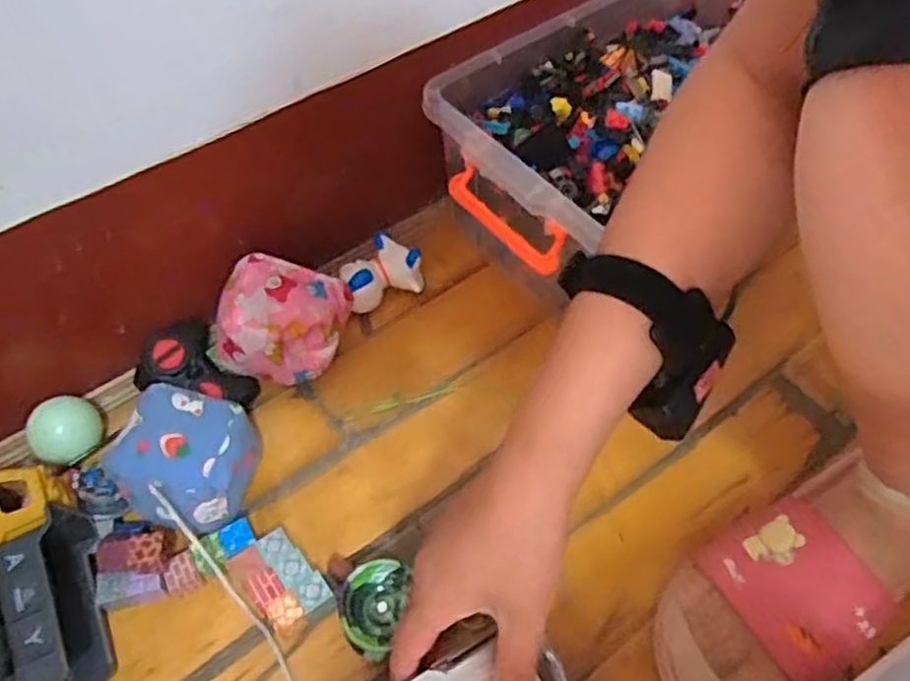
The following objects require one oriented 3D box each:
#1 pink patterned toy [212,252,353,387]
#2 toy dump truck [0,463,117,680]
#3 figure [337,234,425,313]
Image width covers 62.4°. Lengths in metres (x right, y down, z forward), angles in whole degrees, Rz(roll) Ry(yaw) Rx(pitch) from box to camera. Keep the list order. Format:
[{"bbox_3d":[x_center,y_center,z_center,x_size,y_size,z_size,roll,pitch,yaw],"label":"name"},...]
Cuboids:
[{"bbox_3d":[-0.131,-0.013,0.589,0.079,0.085,0.090,19,59,14],"label":"pink patterned toy"},{"bbox_3d":[-0.268,0.159,0.475,0.103,0.085,0.156,-18,58,-11],"label":"toy dump truck"},{"bbox_3d":[-0.065,-0.056,0.636,0.071,0.038,0.055,-30,60,-17],"label":"figure"}]

